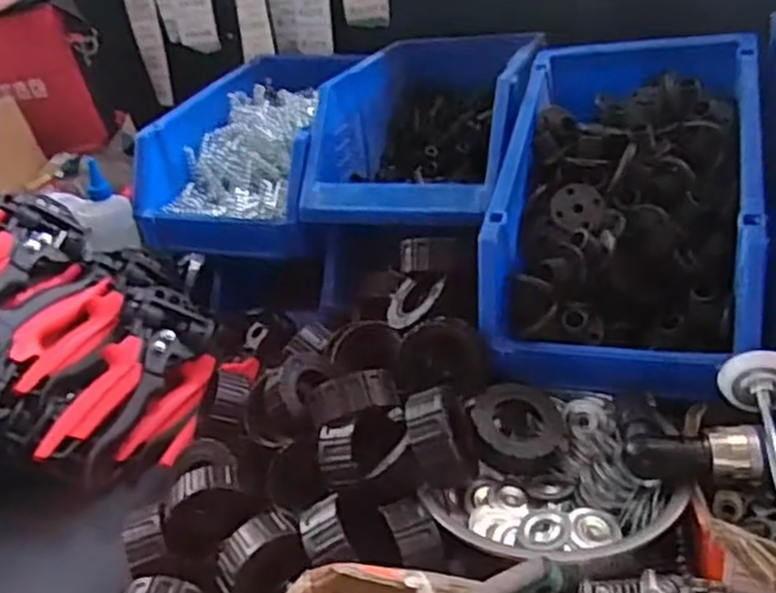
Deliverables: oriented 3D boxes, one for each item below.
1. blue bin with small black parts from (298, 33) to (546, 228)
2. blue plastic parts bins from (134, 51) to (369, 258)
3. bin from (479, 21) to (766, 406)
[{"bbox_3d":[0.061,-0.186,0.799,0.201,0.133,0.328,4,29,22],"label":"blue bin with small black parts"},{"bbox_3d":[-0.149,-0.180,0.890,0.206,0.146,0.341,-2,27,12],"label":"blue plastic parts bins"},{"bbox_3d":[0.208,-0.087,0.636,0.195,0.195,0.320,3,29,21],"label":"bin"}]

